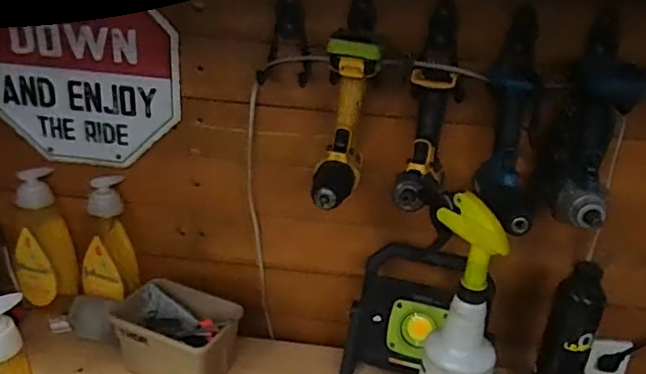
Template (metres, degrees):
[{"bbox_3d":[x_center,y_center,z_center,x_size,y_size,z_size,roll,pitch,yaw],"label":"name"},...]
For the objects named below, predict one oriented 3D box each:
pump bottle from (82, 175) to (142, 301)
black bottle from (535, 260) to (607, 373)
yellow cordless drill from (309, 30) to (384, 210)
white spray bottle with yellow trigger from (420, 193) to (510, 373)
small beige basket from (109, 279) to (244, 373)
[{"bbox_3d":[-0.327,0.078,0.883,0.082,0.175,0.070,-6,26,-22],"label":"pump bottle"},{"bbox_3d":[0.337,0.200,0.794,0.061,0.208,0.063,17,27,26],"label":"black bottle"},{"bbox_3d":[0.028,-0.076,0.683,0.066,0.173,0.156,5,24,1],"label":"yellow cordless drill"},{"bbox_3d":[0.160,0.181,0.677,0.087,0.330,0.071,13,26,19],"label":"white spray bottle with yellow trigger"},{"bbox_3d":[-0.210,0.216,0.830,0.161,0.103,0.103,13,26,19],"label":"small beige basket"}]

